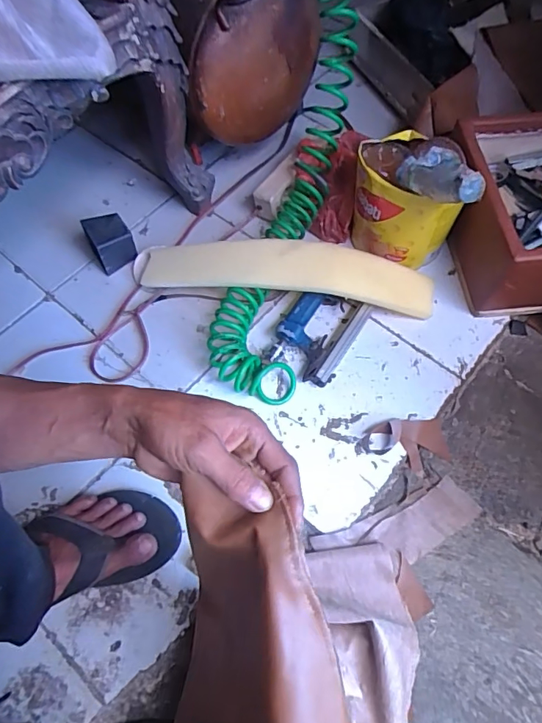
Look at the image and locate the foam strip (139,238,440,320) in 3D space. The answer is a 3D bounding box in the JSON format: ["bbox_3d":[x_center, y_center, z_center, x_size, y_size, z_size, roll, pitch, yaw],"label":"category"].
[{"bbox_3d":[0.017,-0.135,0.743,0.468,0.094,0.089,4,63,3],"label":"foam strip"}]

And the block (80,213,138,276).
[{"bbox_3d":[-0.261,-0.196,0.791,0.064,0.068,0.067,-28,66,-12],"label":"block"}]

